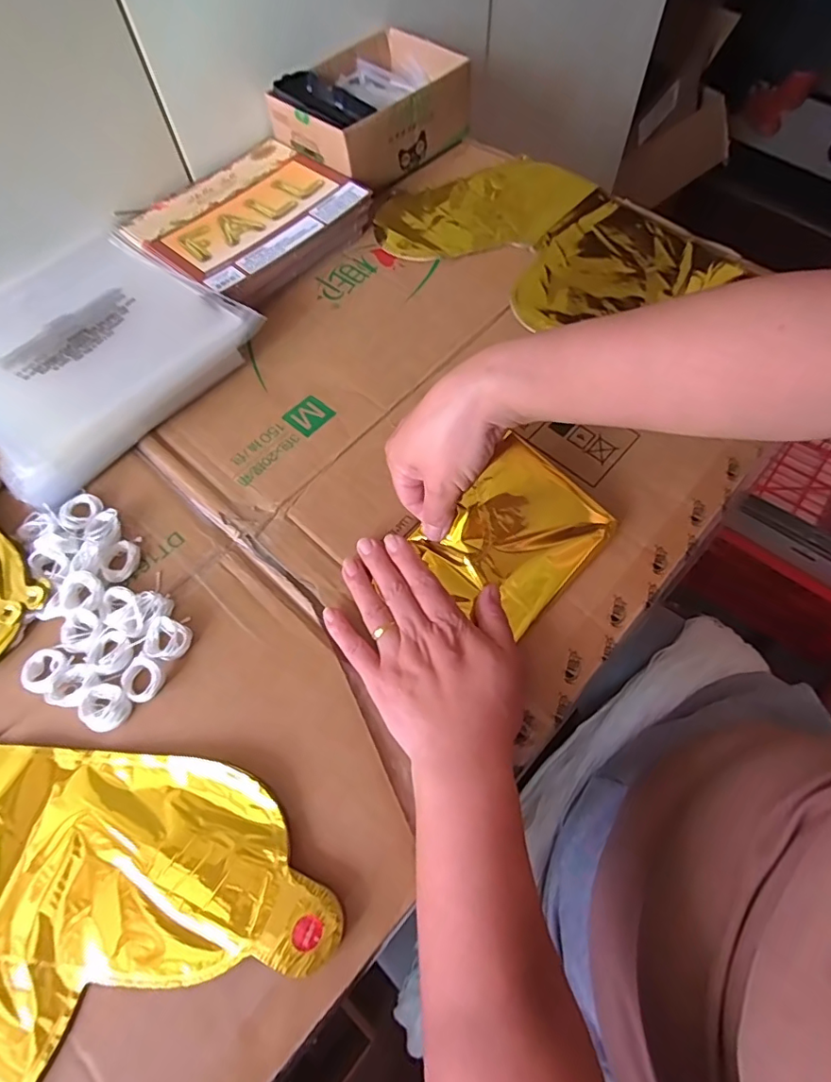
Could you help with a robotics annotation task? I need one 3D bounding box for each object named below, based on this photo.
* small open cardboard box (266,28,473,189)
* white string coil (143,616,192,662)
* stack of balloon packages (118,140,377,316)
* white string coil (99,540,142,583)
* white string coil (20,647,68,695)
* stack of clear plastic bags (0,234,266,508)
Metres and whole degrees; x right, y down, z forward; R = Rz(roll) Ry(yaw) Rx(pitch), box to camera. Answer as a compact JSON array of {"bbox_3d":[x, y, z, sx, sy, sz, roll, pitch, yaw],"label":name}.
[{"bbox_3d":[-0.046,-0.457,0.562,0.184,0.066,0.134,-42,69,-16],"label":"small open cardboard box"},{"bbox_3d":[-0.167,0.066,0.353,0.029,0.010,0.027,-1,64,3],"label":"white string coil"},{"bbox_3d":[-0.162,-0.316,0.524,0.174,0.029,0.189,36,71,18],"label":"stack of balloon packages"},{"bbox_3d":[-0.211,0.014,0.378,0.022,0.014,0.032,0,64,3],"label":"white string coil"},{"bbox_3d":[-0.242,0.083,0.342,0.029,0.005,0.027,-1,64,3],"label":"white string coil"},{"bbox_3d":[-0.294,-0.167,0.457,0.236,0.035,0.220,36,71,18],"label":"stack of clear plastic bags"}]

